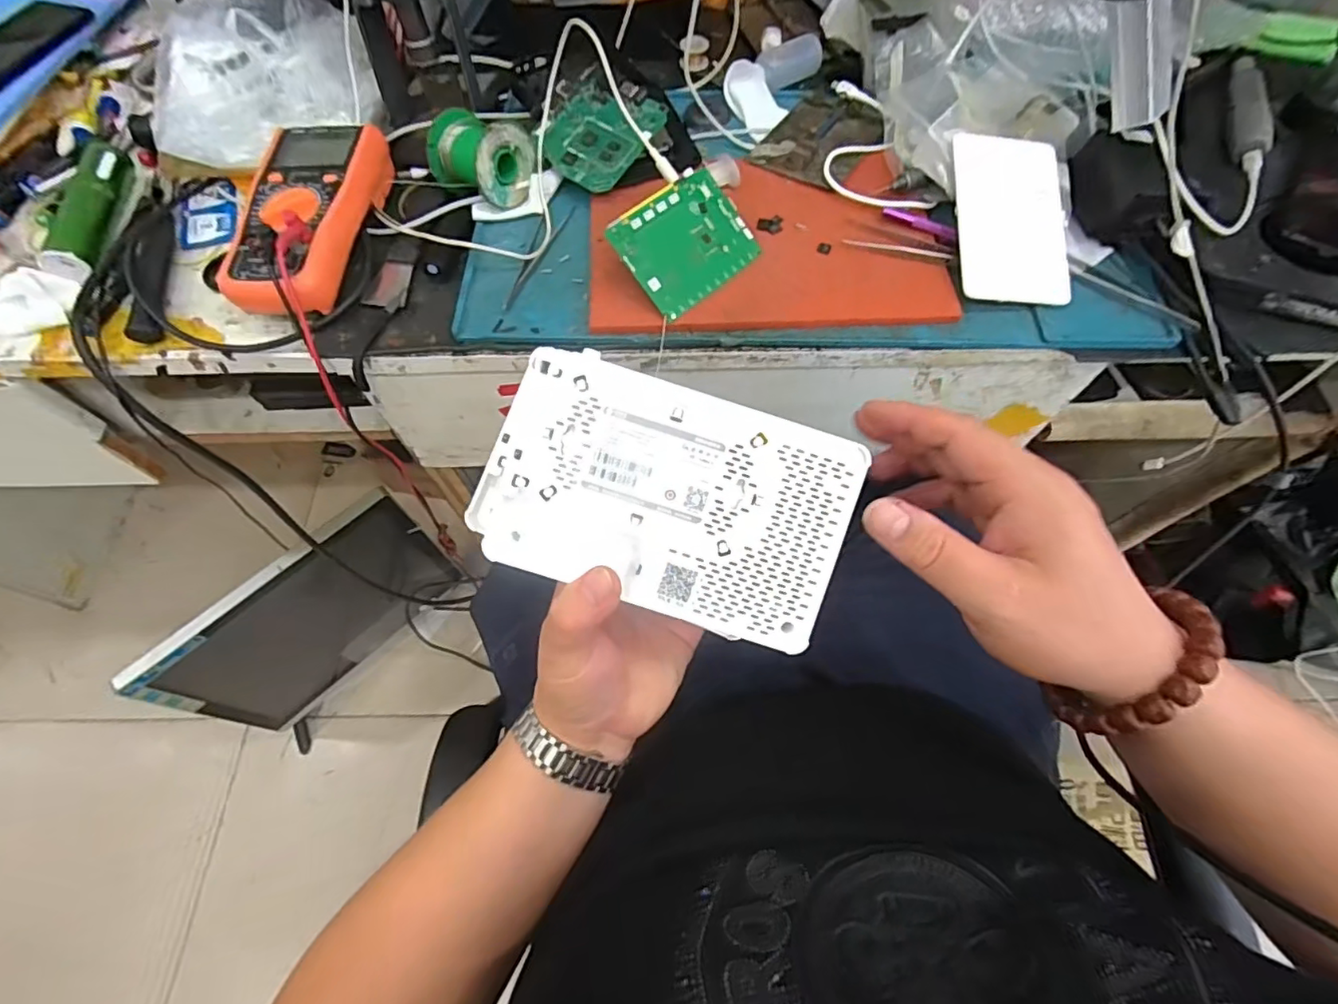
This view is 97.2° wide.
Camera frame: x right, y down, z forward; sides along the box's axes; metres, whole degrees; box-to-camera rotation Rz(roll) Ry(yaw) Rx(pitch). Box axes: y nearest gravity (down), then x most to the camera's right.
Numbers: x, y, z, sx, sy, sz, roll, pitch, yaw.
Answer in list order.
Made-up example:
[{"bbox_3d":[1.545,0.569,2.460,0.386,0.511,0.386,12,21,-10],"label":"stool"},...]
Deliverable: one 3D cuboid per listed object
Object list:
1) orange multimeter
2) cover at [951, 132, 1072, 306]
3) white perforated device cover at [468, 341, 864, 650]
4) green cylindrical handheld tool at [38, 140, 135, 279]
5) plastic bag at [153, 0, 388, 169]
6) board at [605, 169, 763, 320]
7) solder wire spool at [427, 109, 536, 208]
[{"bbox_3d":[-0.291,-0.227,0.473,0.091,0.052,0.192,1,63,1],"label":"orange multimeter"},{"bbox_3d":[0.269,-0.225,0.465,0.091,0.008,0.142,2,81,-9],"label":"cover"},{"bbox_3d":[-0.001,-0.002,0.282,0.167,0.012,0.104,18,94,-1],"label":"white perforated device cover"},{"bbox_3d":[-0.499,-0.253,0.505,0.030,0.029,0.156,-10,67,-2],"label":"green cylindrical handheld tool"},{"bbox_3d":[-0.364,-0.373,0.526,0.191,0.078,0.154,-22,65,-10],"label":"plastic bag"},{"bbox_3d":[0.015,-0.203,0.458,0.113,0.006,0.081,-45,103,-21],"label":"board"},{"bbox_3d":[-0.157,-0.291,0.496,0.076,0.055,0.063,32,68,15],"label":"solder wire spool"}]

